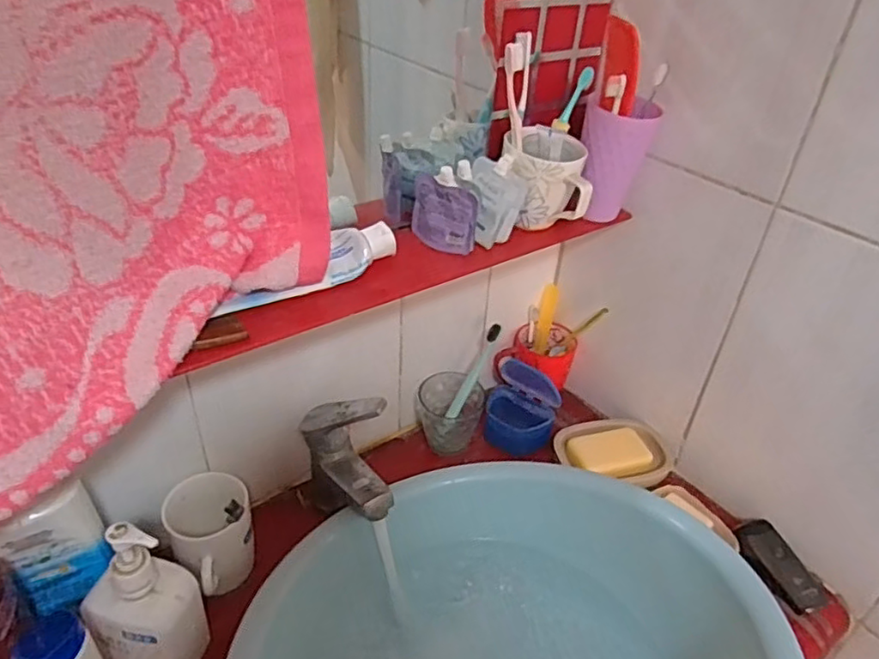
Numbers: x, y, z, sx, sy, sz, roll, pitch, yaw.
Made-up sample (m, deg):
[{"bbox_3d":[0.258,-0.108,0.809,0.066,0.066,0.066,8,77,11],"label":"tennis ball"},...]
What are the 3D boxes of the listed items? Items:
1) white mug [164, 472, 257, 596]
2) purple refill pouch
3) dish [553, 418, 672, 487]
[{"bbox_3d":[-0.230,0.215,0.642,0.081,0.100,0.098,-18,41,-28],"label":"white mug"},{"bbox_3d":[0.006,-0.121,0.629,0.066,0.085,0.019,12,36,11],"label":"purple refill pouch"},{"bbox_3d":[0.229,0.162,0.821,0.155,0.035,0.084,2,36,-4],"label":"dish"}]

